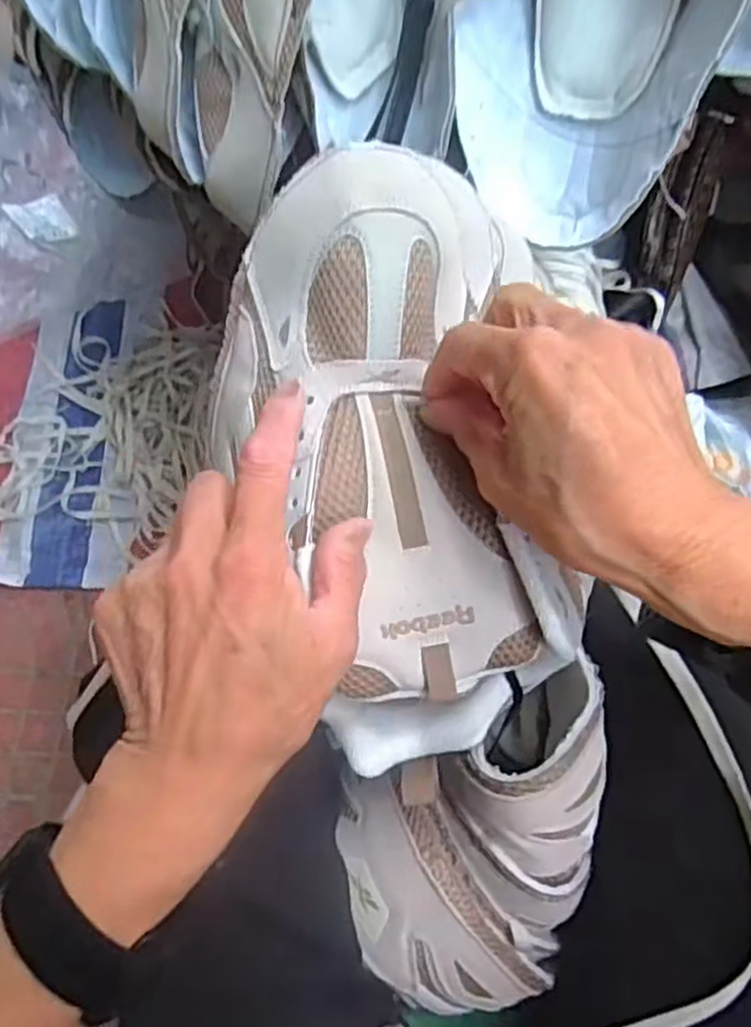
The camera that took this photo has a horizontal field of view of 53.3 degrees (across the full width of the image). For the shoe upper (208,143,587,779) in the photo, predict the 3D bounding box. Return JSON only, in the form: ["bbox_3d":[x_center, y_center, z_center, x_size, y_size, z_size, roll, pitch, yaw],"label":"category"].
[{"bbox_3d":[0.011,-0.019,0.321,0.150,0.066,0.247,-12,87,-3],"label":"shoe upper"}]

